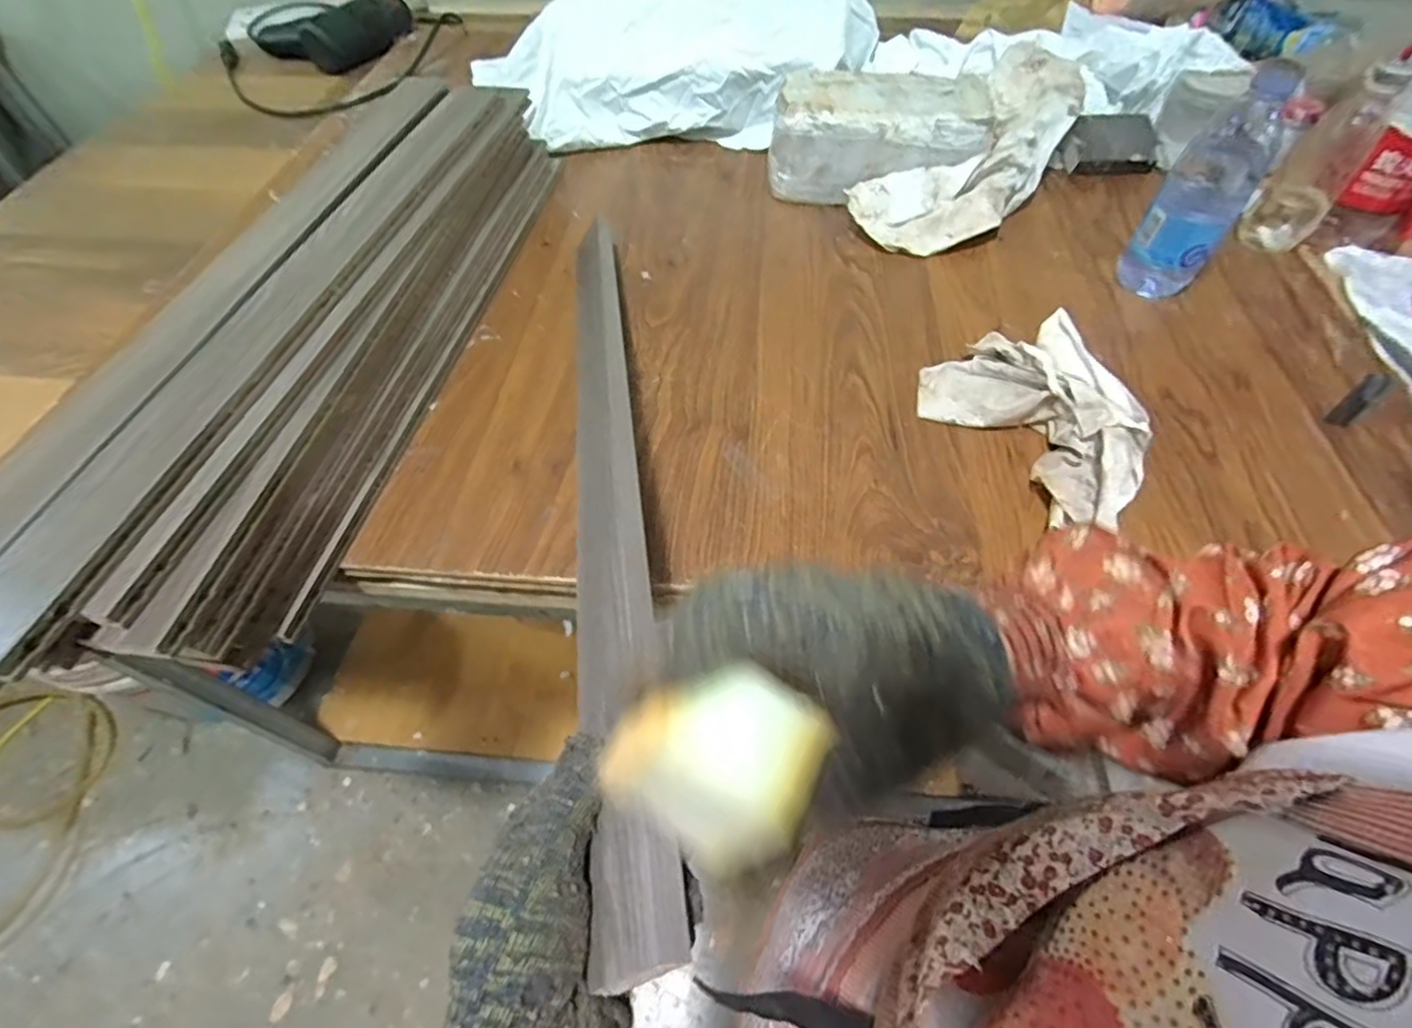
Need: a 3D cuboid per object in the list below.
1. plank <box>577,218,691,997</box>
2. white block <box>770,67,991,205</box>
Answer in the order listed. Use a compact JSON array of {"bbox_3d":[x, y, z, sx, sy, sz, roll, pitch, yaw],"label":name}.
[{"bbox_3d":[-0.071,-0.054,0.427,0.051,0.015,0.612,-33,42,21],"label":"plank"},{"bbox_3d":[0.196,-0.429,0.711,0.234,0.098,0.103,8,55,8],"label":"white block"}]

